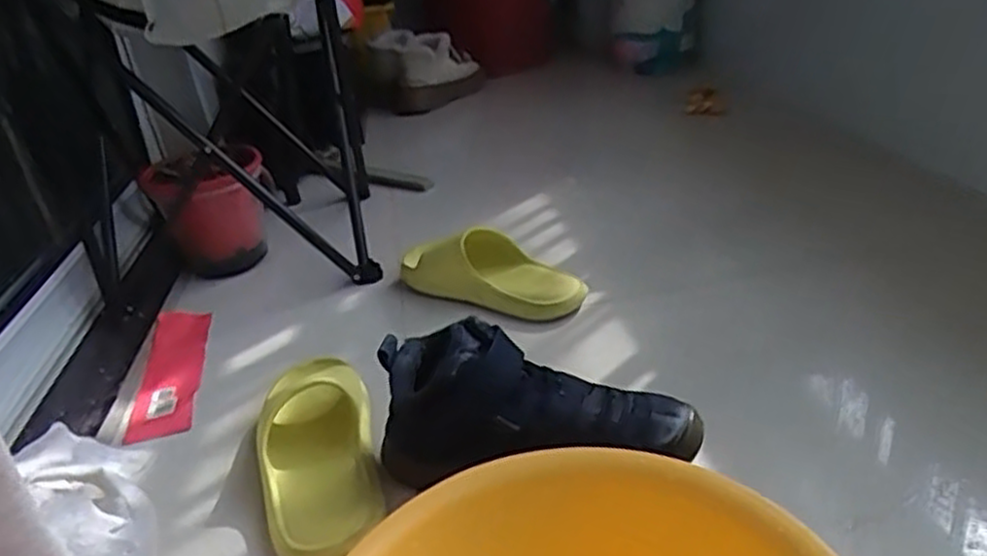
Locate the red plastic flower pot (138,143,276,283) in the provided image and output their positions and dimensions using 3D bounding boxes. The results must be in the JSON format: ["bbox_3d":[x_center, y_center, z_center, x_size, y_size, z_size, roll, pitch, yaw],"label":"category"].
[{"bbox_3d":[-0.406,-0.093,1.112,0.170,0.170,0.142,-17,28,-17],"label":"red plastic flower pot"}]

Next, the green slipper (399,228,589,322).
[{"bbox_3d":[-0.004,-0.014,0.941,0.256,0.067,0.099,11,32,32],"label":"green slipper"}]

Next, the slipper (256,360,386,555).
[{"bbox_3d":[-0.152,0.158,0.666,0.108,0.067,0.219,-15,28,-14],"label":"slipper"}]

